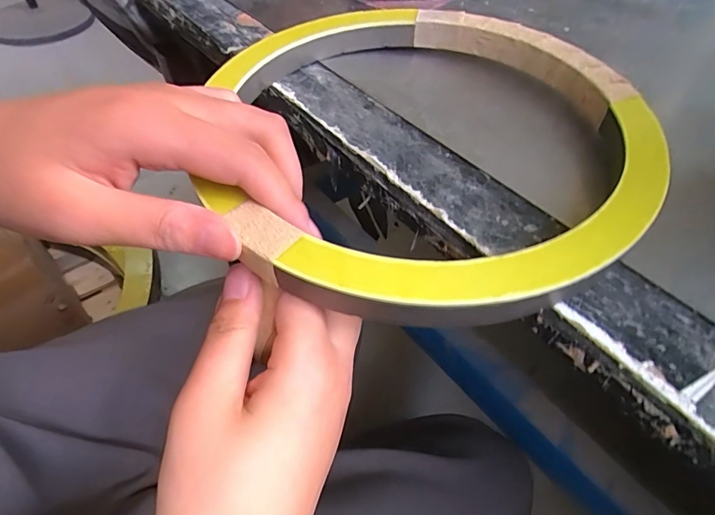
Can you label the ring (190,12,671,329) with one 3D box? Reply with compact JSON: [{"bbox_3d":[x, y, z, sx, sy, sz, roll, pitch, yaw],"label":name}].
[{"bbox_3d":[0.036,-0.067,0.219,0.210,0.021,0.218,-5,52,-7],"label":"ring"}]

